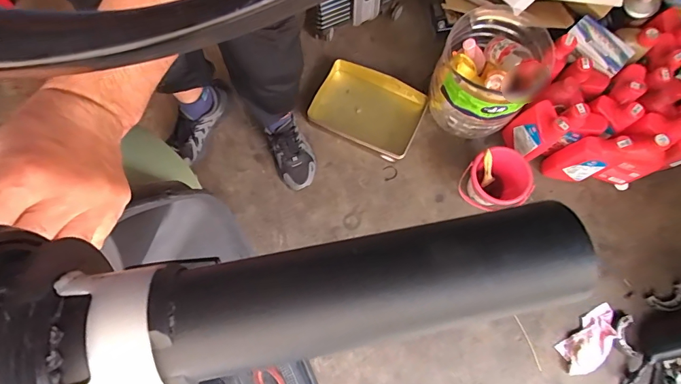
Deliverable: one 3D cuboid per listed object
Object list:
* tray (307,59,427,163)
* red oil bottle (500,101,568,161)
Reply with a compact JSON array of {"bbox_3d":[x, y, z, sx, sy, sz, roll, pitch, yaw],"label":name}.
[{"bbox_3d":[0.079,-0.243,1.189,0.308,0.046,0.224,26,76,7],"label":"tray"},{"bbox_3d":[0.497,-0.153,1.047,0.062,0.190,0.109,-22,76,-6],"label":"red oil bottle"}]

